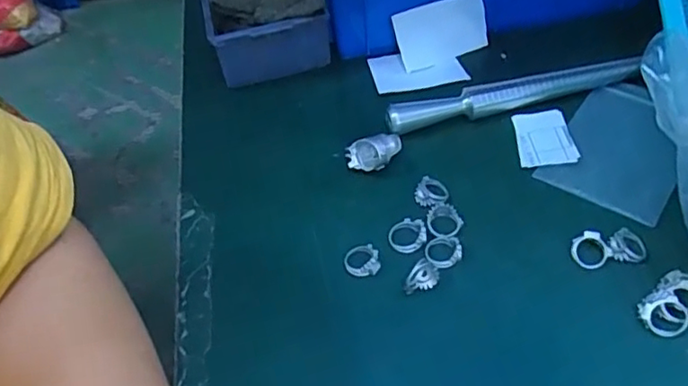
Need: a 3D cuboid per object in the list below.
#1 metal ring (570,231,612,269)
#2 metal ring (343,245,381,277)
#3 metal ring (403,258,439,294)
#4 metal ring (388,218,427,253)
[{"bbox_3d":[0.146,0.033,0.342,0.021,0.009,0.020,-3,49,3],"label":"metal ring"},{"bbox_3d":[0.011,0.041,0.354,0.021,0.007,0.021,-7,49,-1],"label":"metal ring"},{"bbox_3d":[0.046,0.051,0.342,0.023,0.008,0.015,-38,56,-24],"label":"metal ring"},{"bbox_3d":[0.039,0.026,0.361,0.023,0.005,0.022,-3,49,3],"label":"metal ring"}]

